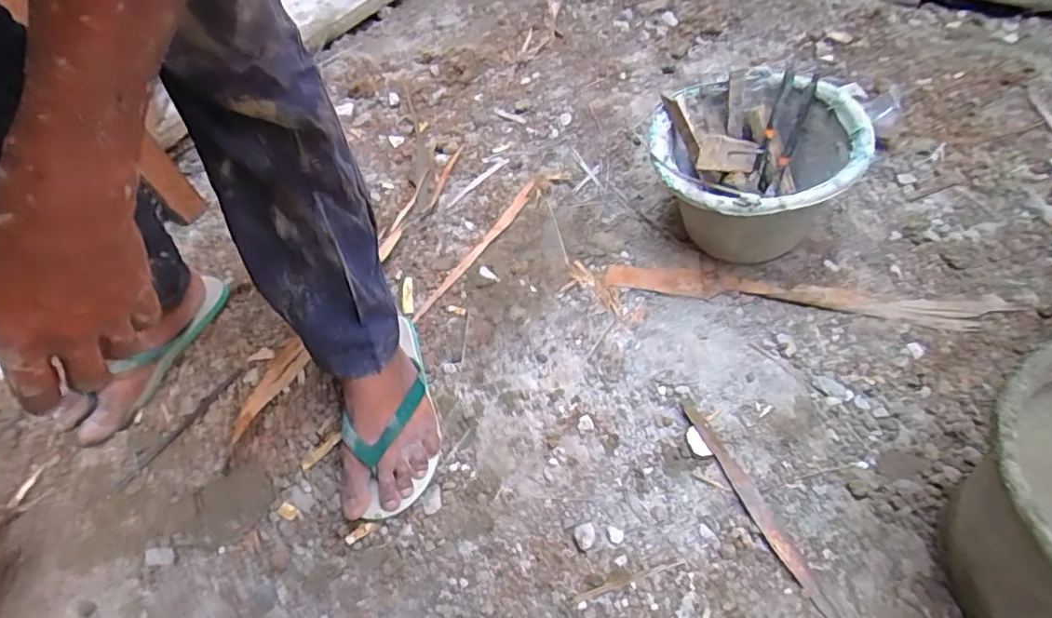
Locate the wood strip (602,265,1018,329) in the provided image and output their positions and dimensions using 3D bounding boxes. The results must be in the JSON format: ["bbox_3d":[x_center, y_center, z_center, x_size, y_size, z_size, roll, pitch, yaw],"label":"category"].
[{"bbox_3d":[0.364,-0.023,0.764,0.511,0.015,0.051,7,54,11],"label":"wood strip"}]

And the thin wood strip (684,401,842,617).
[{"bbox_3d":[0.277,0.263,0.547,0.032,0.013,0.414,-23,54,-12],"label":"thin wood strip"}]

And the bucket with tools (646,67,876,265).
[{"bbox_3d":[0.292,-0.177,0.760,0.244,0.215,0.239,-3,53,4],"label":"bucket with tools"}]

